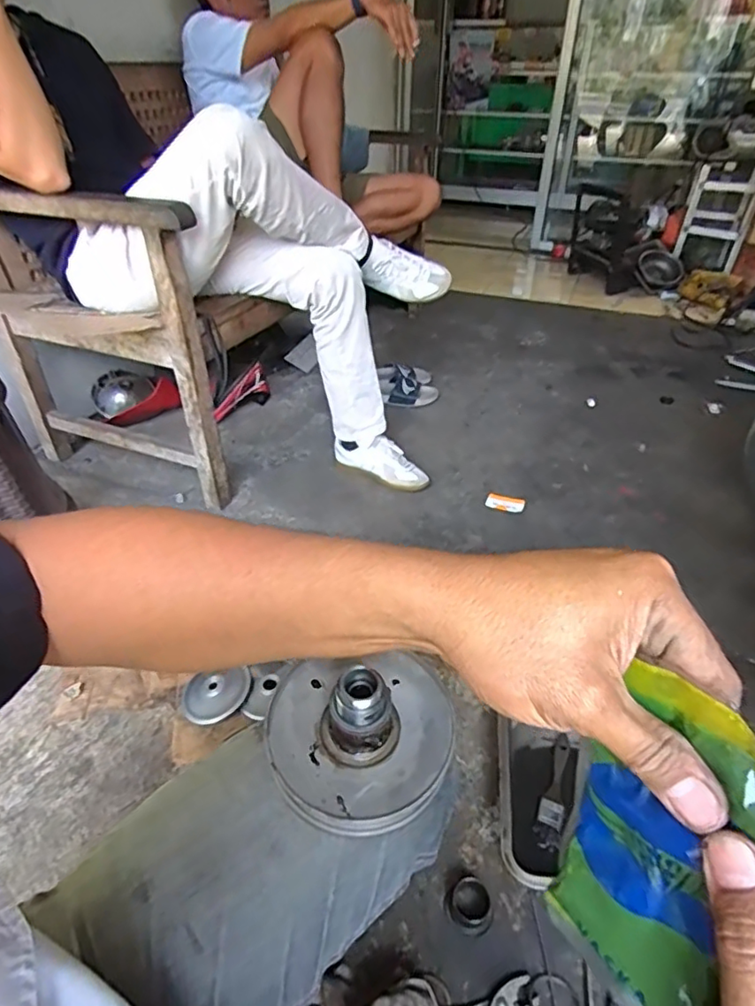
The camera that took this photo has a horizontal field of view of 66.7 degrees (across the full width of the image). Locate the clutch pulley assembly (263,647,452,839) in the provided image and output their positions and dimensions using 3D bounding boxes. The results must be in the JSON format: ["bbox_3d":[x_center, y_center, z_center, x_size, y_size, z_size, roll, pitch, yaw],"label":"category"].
[{"bbox_3d":[-0.011,0.153,0.404,0.126,0.083,0.113,-7,38,-10],"label":"clutch pulley assembly"}]

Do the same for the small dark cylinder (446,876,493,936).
[{"bbox_3d":[0.115,0.492,0.708,0.057,0.042,0.052,0,37,0],"label":"small dark cylinder"}]

